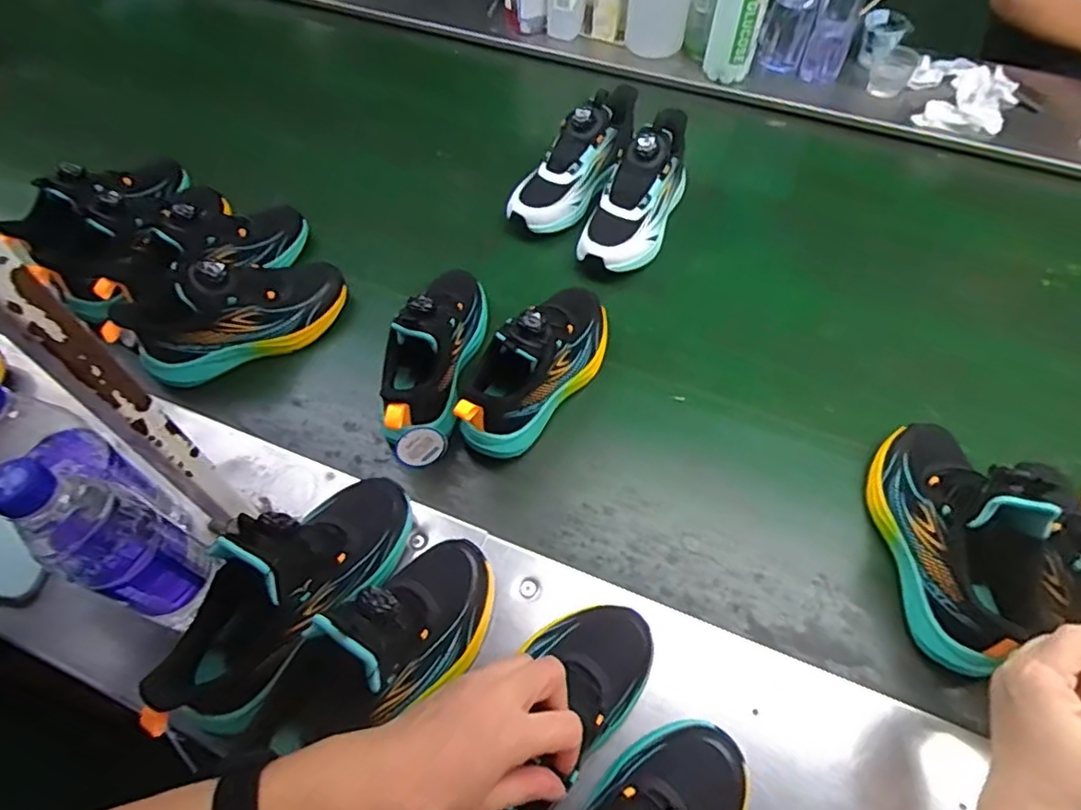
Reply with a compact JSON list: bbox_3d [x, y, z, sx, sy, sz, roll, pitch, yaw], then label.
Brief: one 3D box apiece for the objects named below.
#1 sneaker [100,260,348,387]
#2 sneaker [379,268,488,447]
[{"bbox_3d":[-0.329,-0.106,0.678,0.225,0.115,0.089,-32,63,-19],"label":"sneaker"},{"bbox_3d":[-0.108,-0.059,0.635,0.081,0.111,0.219,5,57,3],"label":"sneaker"}]

